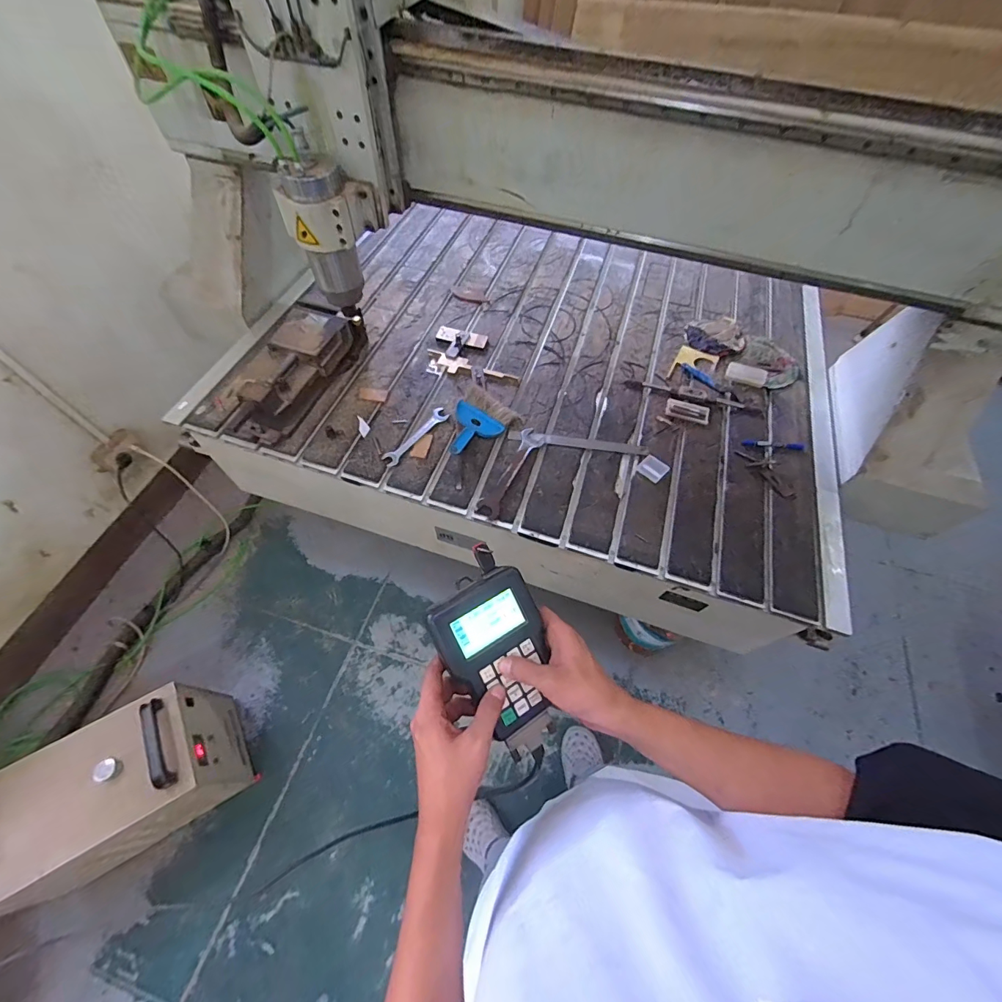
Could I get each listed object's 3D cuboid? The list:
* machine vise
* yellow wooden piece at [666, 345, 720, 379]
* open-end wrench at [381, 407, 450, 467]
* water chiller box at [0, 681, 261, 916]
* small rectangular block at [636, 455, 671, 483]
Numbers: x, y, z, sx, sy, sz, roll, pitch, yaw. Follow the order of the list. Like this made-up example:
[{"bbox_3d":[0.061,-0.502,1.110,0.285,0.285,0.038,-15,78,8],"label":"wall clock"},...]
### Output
[{"bbox_3d":[-0.463,-0.305,1.002,0.147,0.112,0.403,18,60,9],"label":"machine vise"},{"bbox_3d":[0.502,-0.352,1.122,0.103,0.010,0.129,28,62,14],"label":"yellow wooden piece"},{"bbox_3d":[-0.193,-0.148,0.985,0.039,0.011,0.192,35,64,18],"label":"open-end wrench"},{"bbox_3d":[-0.966,0.737,1.087,0.494,0.351,0.280,-26,63,-16],"label":"water chiller box"},{"bbox_3d":[0.337,-0.072,0.954,0.053,0.012,0.057,-38,67,-22],"label":"small rectangular block"}]

